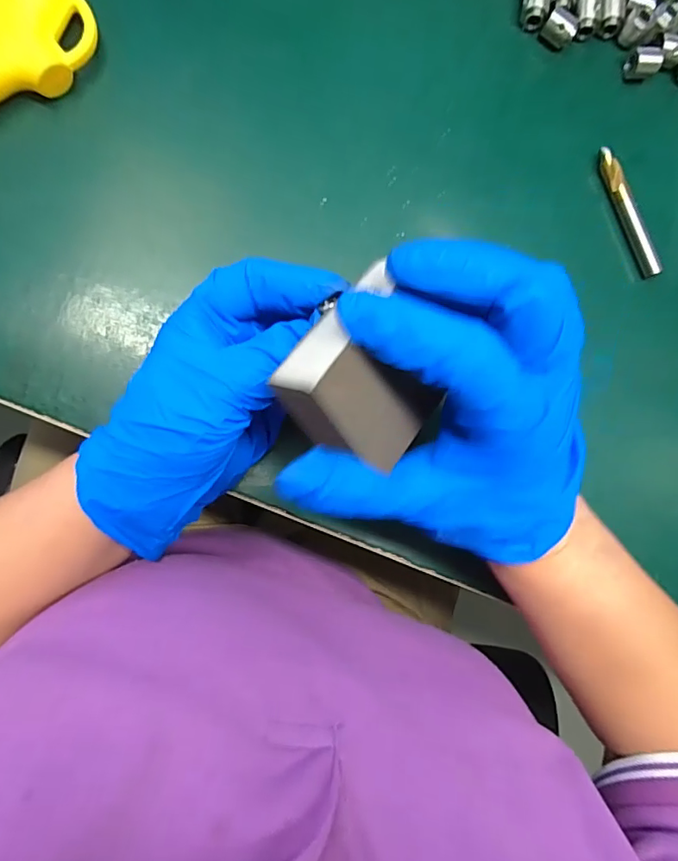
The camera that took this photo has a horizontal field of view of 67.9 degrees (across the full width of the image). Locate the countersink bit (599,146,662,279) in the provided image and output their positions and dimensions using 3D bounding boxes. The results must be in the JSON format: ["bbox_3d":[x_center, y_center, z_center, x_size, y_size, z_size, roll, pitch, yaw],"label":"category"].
[{"bbox_3d":[0.175,-0.132,0.306,0.009,0.012,0.080,-25,92,-9],"label":"countersink bit"}]

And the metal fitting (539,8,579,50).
[{"bbox_3d":[0.131,-0.238,0.301,0.018,0.016,0.016,35,83,-6],"label":"metal fitting"}]

